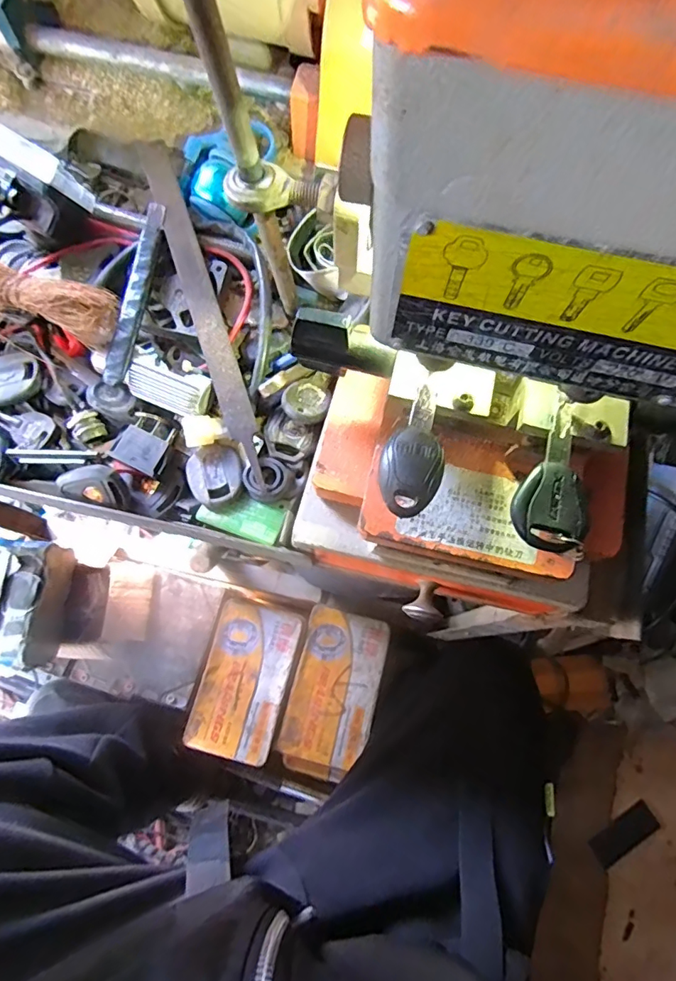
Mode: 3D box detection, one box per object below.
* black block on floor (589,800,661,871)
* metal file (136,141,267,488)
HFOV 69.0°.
[{"bbox_3d":[0.417,0.500,0.716,0.103,0.011,0.041,-31,78,-10],"label":"black block on floor"},{"bbox_3d":[-0.082,-0.112,0.294,0.017,0.005,0.222,-20,83,3],"label":"metal file"}]

